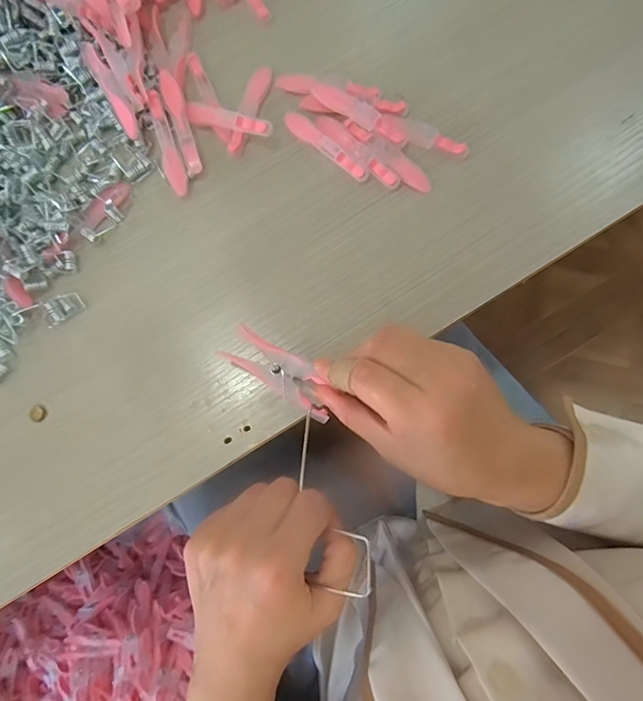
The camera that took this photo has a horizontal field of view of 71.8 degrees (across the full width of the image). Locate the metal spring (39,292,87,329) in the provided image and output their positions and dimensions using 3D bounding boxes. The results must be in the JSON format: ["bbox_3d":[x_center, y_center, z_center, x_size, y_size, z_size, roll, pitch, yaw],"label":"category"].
[{"bbox_3d":[-0.177,-0.030,0.303,0.027,0.009,0.016,-33,81,-5],"label":"metal spring"}]

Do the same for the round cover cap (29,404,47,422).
[{"bbox_3d":[-0.188,0.041,0.294,0.010,0.004,0.012,-30,81,-5],"label":"round cover cap"}]

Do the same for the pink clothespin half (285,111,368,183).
[{"bbox_3d":[0.002,-0.149,0.321,0.014,0.007,0.078,-44,82,-7],"label":"pink clothespin half"}]

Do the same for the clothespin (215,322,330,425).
[{"bbox_3d":[-0.025,0.014,0.270,0.077,0.010,0.029,40,82,2],"label":"clothespin"}]

